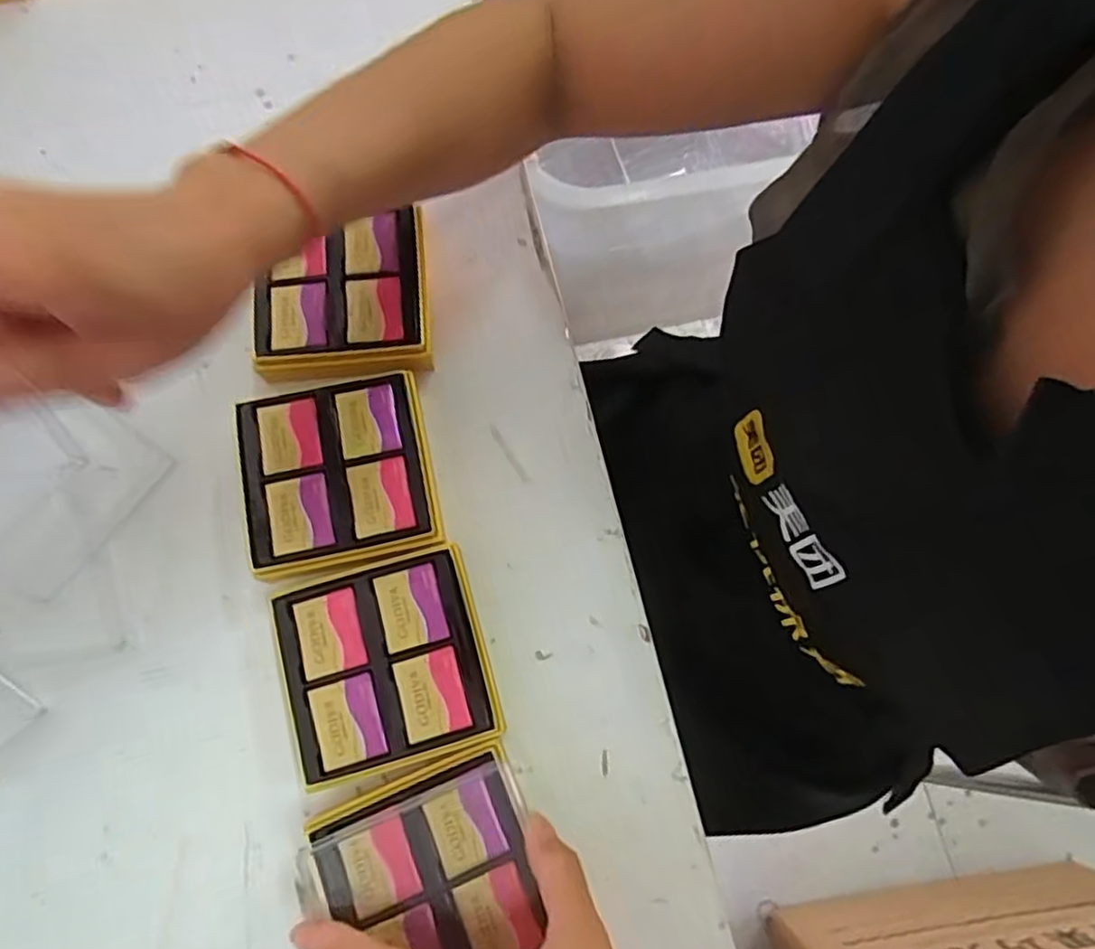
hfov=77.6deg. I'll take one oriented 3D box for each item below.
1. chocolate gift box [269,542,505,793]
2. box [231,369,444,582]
[{"bbox_3d":[-0.081,0.095,0.348,0.096,0.029,0.097,-16,76,-6],"label":"chocolate gift box"},{"bbox_3d":[-0.113,0.001,0.372,0.098,0.029,0.097,-13,76,-5],"label":"box"}]

